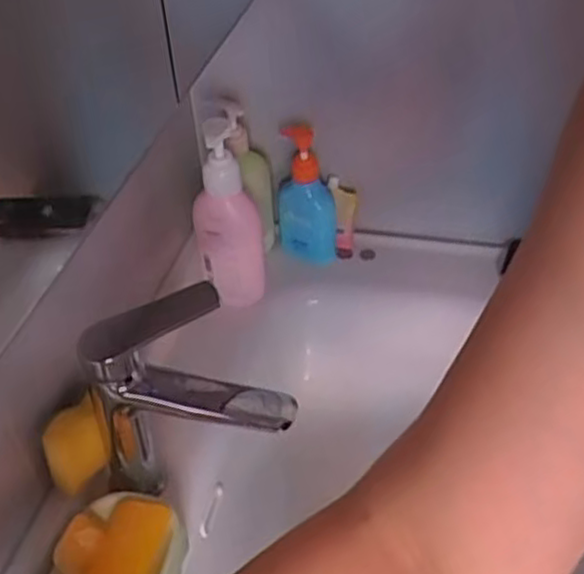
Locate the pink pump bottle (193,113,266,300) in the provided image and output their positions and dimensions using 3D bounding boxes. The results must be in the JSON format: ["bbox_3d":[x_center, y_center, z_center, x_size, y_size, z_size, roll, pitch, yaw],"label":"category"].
[{"bbox_3d":[-0.070,-0.076,0.799,0.070,0.214,0.048,-2,41,1],"label":"pink pump bottle"}]

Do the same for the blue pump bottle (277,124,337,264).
[{"bbox_3d":[0.017,-0.111,0.893,0.067,0.190,0.058,-5,41,-2],"label":"blue pump bottle"}]

